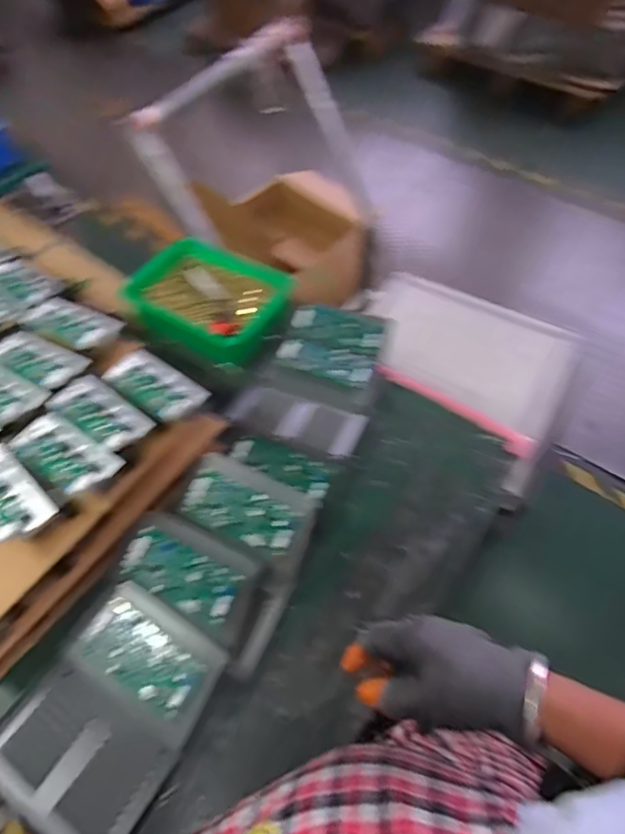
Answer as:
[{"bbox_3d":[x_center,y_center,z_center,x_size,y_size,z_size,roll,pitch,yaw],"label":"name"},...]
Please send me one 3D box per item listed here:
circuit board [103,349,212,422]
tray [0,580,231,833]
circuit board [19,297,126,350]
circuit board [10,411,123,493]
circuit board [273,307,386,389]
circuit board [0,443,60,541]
[{"bbox_3d":[-0.197,-0.043,0.619,0.127,0.016,0.068,31,62,19],"label":"circuit board"},{"bbox_3d":[-0.218,0.311,0.533,0.180,0.037,0.217,27,61,16],"label":"tray"},{"bbox_3d":[-0.333,-0.131,0.691,0.132,0.029,0.074,27,61,17],"label":"circuit board"},{"bbox_3d":[-0.282,0.040,0.567,0.122,0.008,0.061,29,61,18],"label":"circuit board"},{"bbox_3d":[0.034,-0.123,0.813,0.151,0.009,0.140,17,61,8],"label":"circuit board"},{"bbox_3d":[-0.341,0.083,0.544,0.122,0.020,0.067,38,64,22],"label":"circuit board"}]

